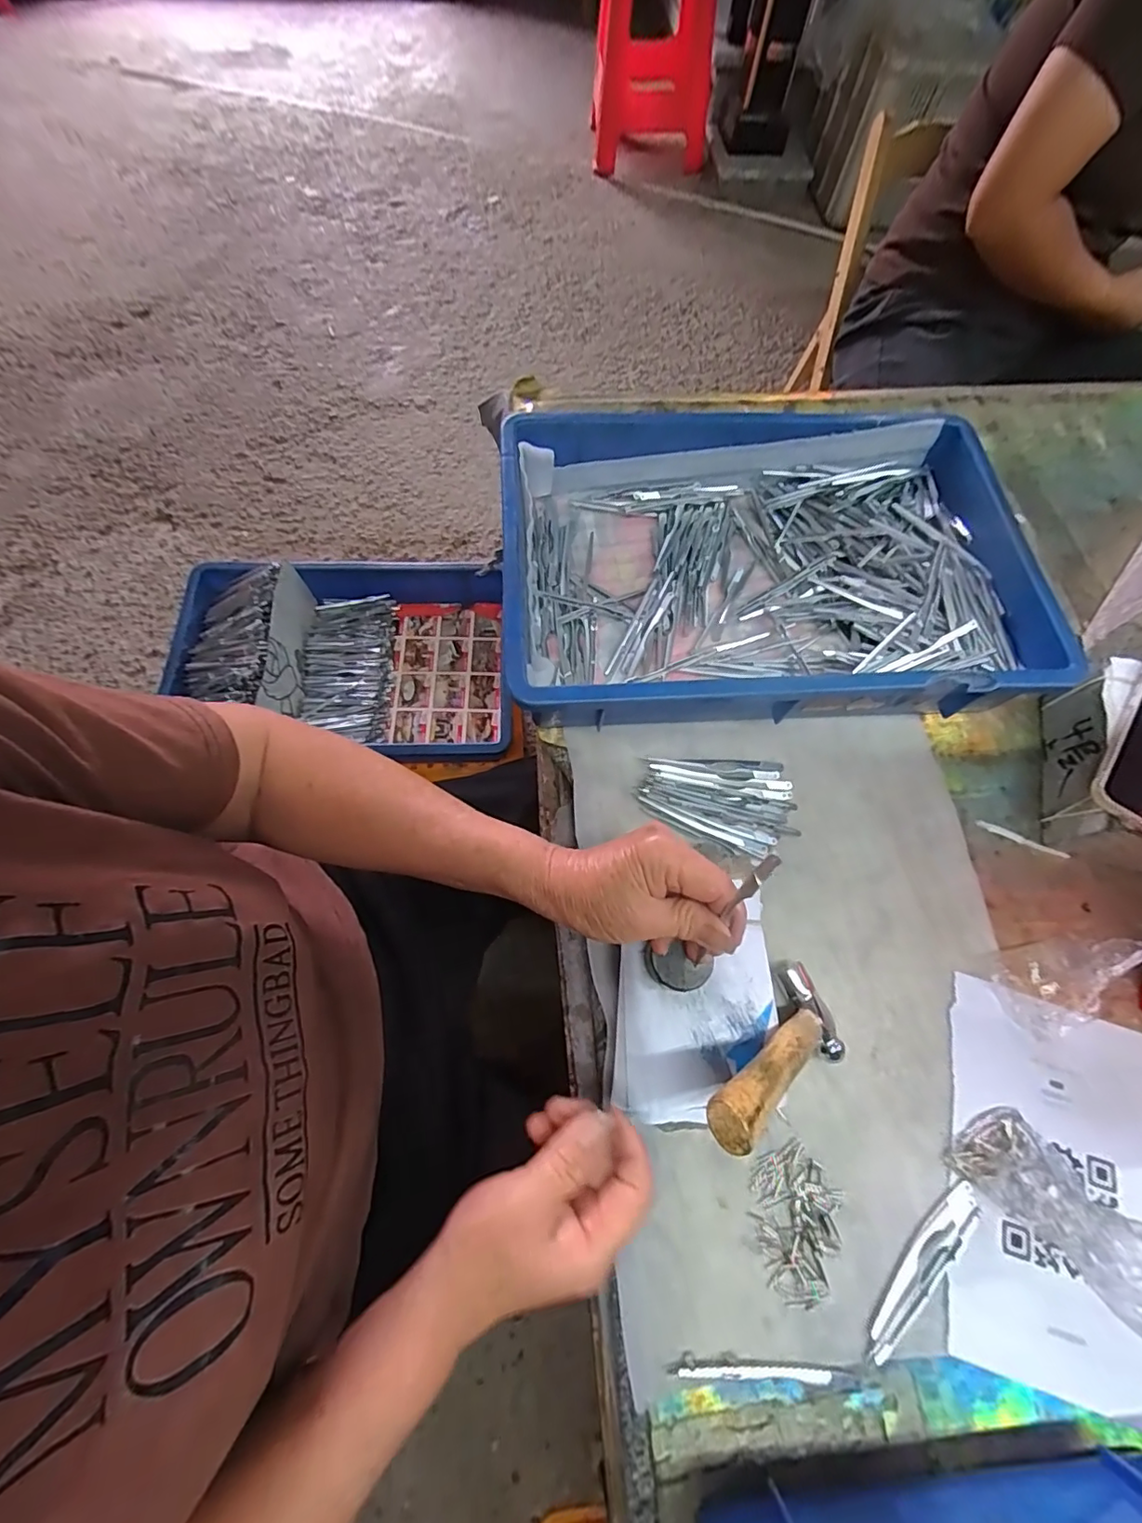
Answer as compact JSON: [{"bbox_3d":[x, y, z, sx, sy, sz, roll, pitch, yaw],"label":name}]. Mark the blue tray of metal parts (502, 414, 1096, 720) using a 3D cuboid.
[{"bbox_3d":[0.158,-0.163,0.453,0.412,0.074,0.266,-3,69,-2],"label":"blue tray of metal parts"}]

